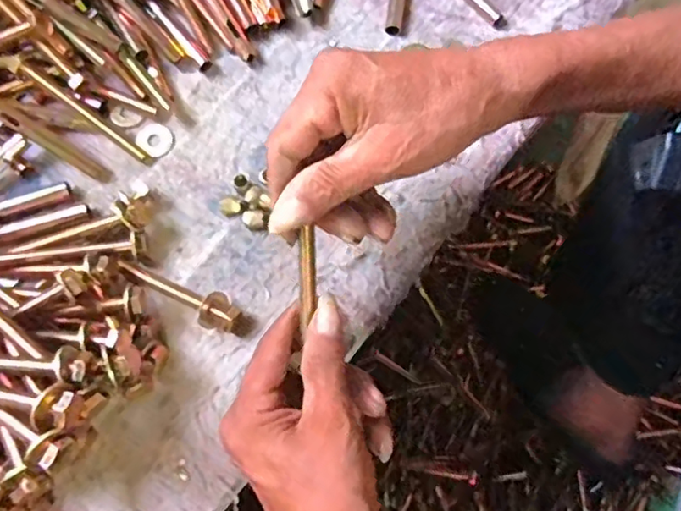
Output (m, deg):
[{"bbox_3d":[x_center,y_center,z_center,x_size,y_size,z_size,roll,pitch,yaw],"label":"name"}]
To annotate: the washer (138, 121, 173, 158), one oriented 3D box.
[{"bbox_3d":[-0.130,-0.082,0.411,0.027,0.004,0.022,42,76,9],"label":"washer"}]

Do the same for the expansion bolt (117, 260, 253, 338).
[{"bbox_3d":[-0.099,0.024,0.375,0.092,0.015,0.022,30,75,6],"label":"expansion bolt"}]

